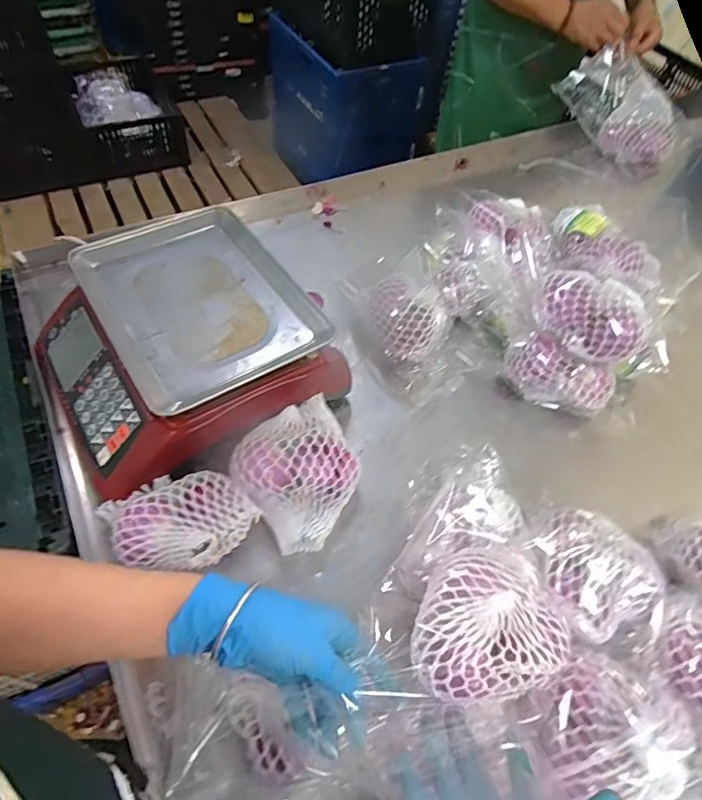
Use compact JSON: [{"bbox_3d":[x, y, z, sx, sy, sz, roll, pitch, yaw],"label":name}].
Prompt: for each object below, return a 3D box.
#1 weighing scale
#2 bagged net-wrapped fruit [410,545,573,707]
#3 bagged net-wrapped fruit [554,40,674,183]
[{"bbox_3d":[-0.239,-0.088,0.699,0.328,0.116,0.351,-27,60,-22],"label":"weighing scale"},{"bbox_3d":[0.119,0.200,0.474,0.146,0.081,0.121,-8,55,-11],"label":"bagged net-wrapped fruit"},{"bbox_3d":[0.613,-0.650,1.176,0.158,0.122,0.293,-21,73,-19],"label":"bagged net-wrapped fruit"}]

